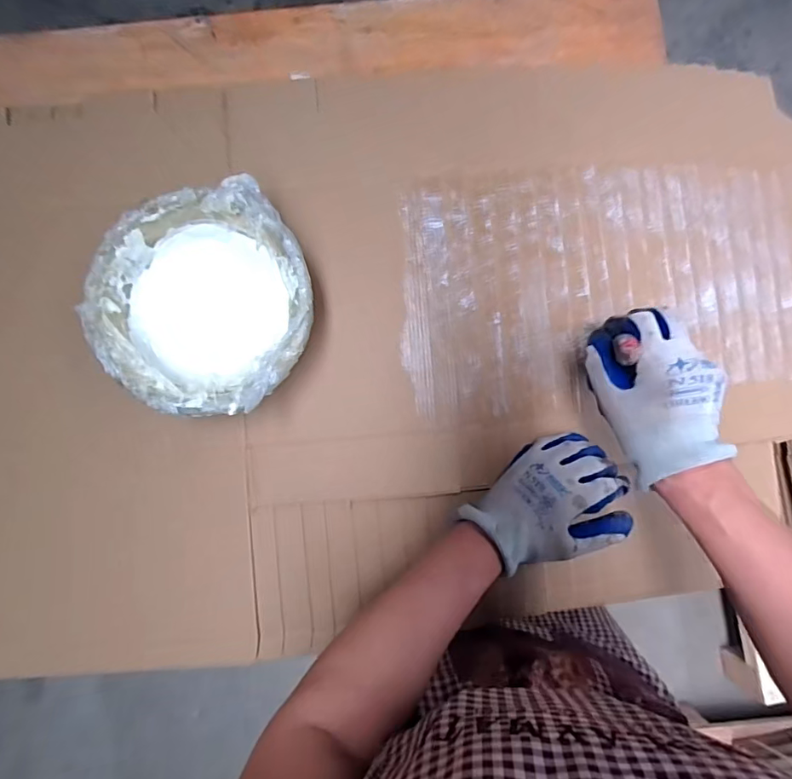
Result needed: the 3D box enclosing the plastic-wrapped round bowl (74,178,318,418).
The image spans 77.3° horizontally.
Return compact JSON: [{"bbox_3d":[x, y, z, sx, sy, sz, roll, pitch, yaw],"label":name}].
[{"bbox_3d":[-0.169,-0.075,0.447,0.188,0.061,0.194,0,84,-4],"label":"plastic-wrapped round bowl"}]

